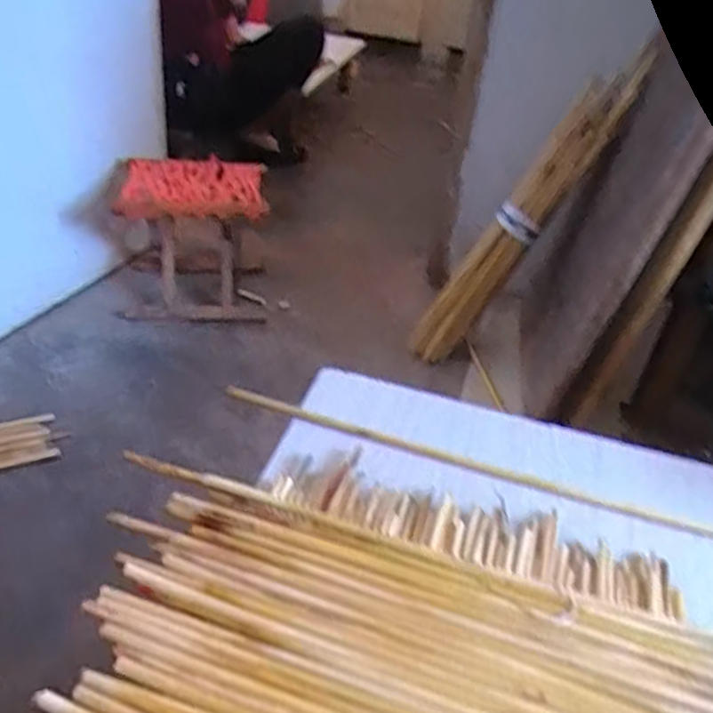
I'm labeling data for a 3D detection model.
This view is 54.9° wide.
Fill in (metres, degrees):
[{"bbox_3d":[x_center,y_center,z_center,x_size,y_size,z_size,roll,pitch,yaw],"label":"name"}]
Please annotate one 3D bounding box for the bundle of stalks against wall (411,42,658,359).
[{"bbox_3d":[0.290,-0.241,1.208,0.082,0.629,0.075,20,29,-29],"label":"bundle of stalks against wall"}]

